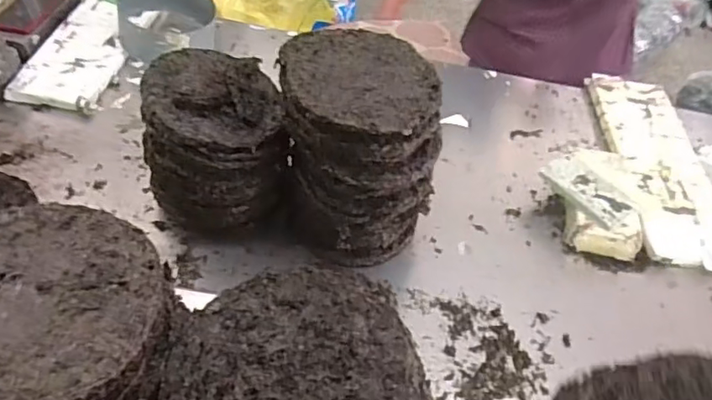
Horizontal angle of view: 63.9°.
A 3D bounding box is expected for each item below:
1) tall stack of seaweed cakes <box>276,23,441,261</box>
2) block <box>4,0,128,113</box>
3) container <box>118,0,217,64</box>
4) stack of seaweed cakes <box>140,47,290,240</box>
[{"bbox_3d":[0.000,-0.069,0.831,0.200,0.286,0.221,-11,50,-15],"label":"tall stack of seaweed cakes"},{"bbox_3d":[-0.538,-0.295,1.149,0.154,0.048,0.328,10,48,4],"label":"block"},{"bbox_3d":[-0.389,-0.359,1.169,0.185,0.116,0.188,3,48,-3],"label":"container"},{"bbox_3d":[-0.210,-0.078,0.845,0.189,0.232,0.189,-15,51,-18],"label":"stack of seaweed cakes"}]

